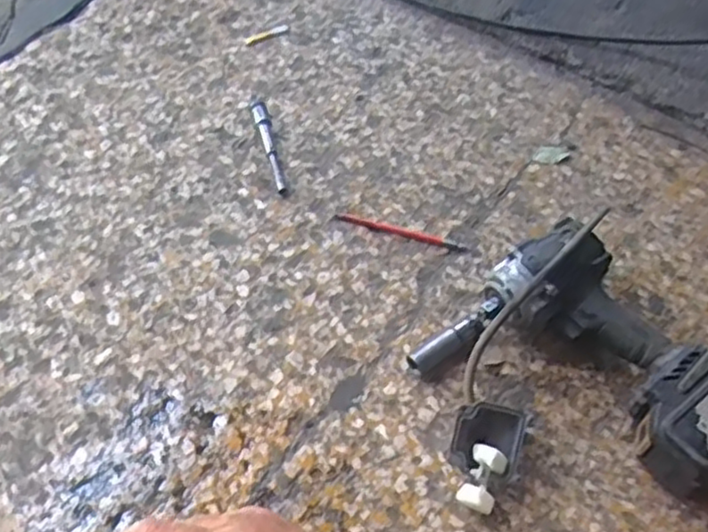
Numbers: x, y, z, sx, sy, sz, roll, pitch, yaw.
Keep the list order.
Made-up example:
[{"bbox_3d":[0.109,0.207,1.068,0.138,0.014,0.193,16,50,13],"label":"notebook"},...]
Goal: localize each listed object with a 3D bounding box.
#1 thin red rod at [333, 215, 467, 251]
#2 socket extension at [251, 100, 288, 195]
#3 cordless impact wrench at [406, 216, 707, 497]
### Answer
[{"bbox_3d":[0.049,-0.037,0.756,0.145,0.005,0.013,15,59,11],"label":"thin red rod"},{"bbox_3d":[-0.097,-0.141,0.816,0.018,0.016,0.136,-15,58,-8],"label":"socket extension"},{"bbox_3d":[0.222,0.093,0.623,0.267,0.082,0.189,38,66,22],"label":"cordless impact wrench"}]

